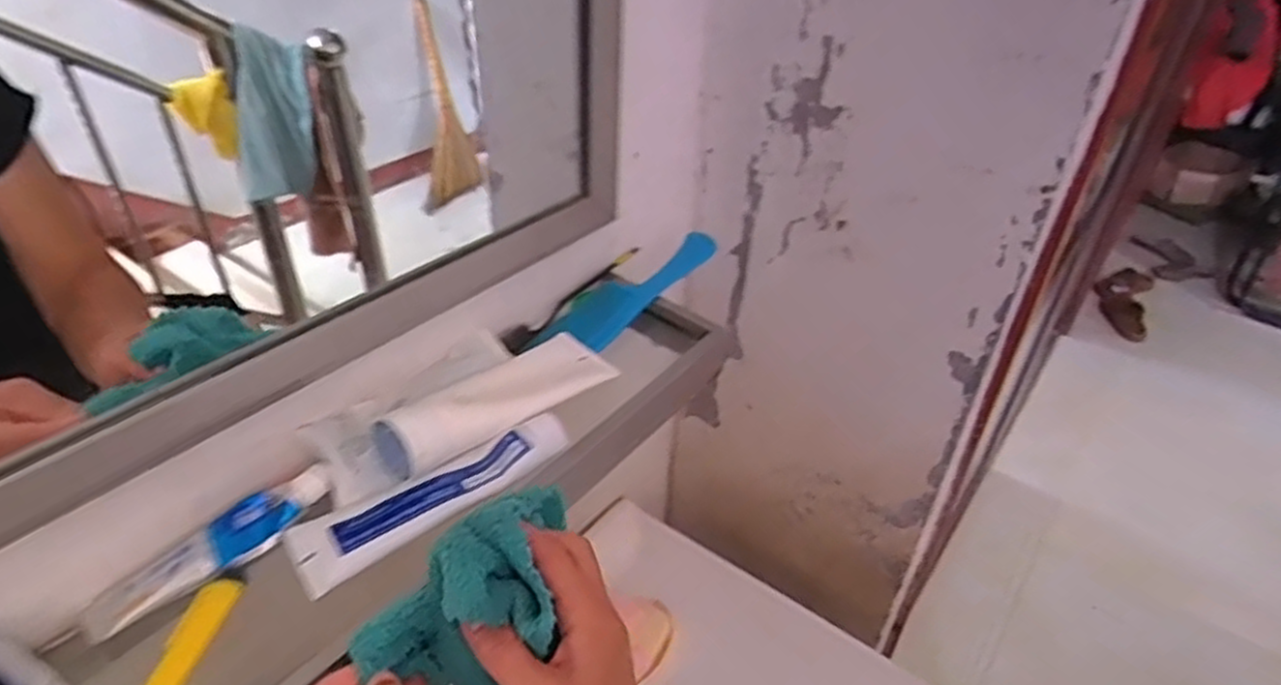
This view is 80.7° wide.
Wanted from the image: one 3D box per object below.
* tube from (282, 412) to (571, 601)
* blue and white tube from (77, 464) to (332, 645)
[{"bbox_3d":[-0.120,0.085,0.442,0.163,0.023,0.045,-23,44,-31],"label":"tube"},{"bbox_3d":[-0.230,0.109,0.409,0.029,0.019,0.128,30,45,31],"label":"blue and white tube"}]

